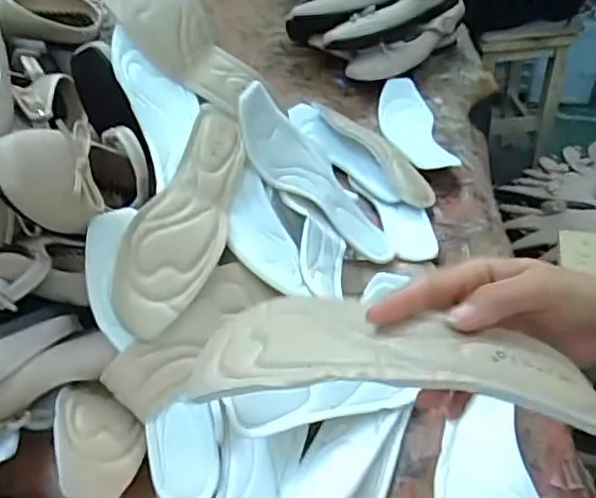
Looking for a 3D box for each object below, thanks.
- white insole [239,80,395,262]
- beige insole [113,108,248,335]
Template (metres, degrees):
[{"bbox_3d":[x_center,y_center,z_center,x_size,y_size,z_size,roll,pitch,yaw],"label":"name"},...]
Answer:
[{"bbox_3d":[0.018,-0.068,0.603,0.042,0.223,0.072,-28,27,39],"label":"white insole"},{"bbox_3d":[-0.097,-0.035,0.521,0.067,0.024,0.225,22,62,-9],"label":"beige insole"}]

